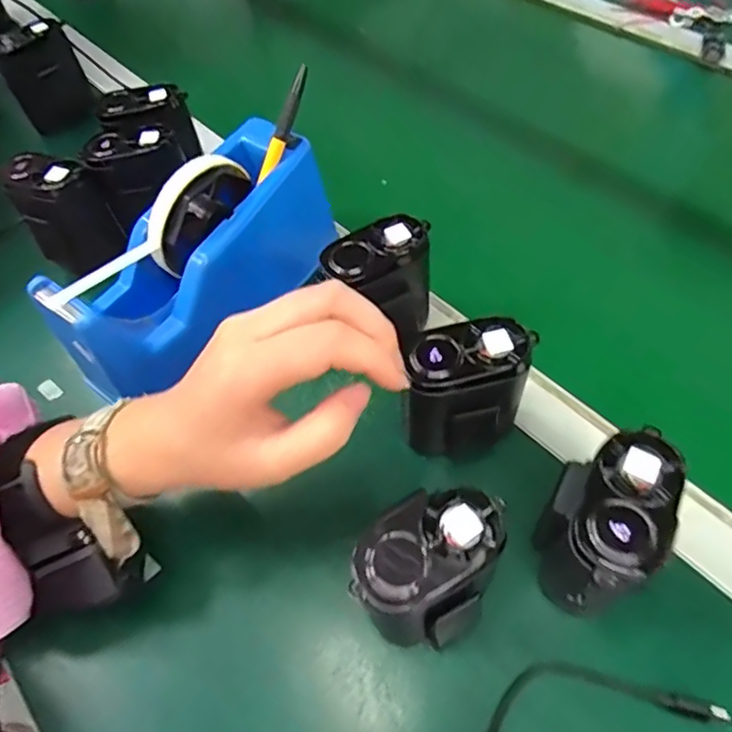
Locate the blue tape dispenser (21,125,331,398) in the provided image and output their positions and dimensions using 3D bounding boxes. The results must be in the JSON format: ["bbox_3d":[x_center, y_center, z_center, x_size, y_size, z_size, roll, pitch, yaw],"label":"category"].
[{"bbox_3d":[-0.108,-0.073,0.368,0.072,0.088,0.196,32,65,23],"label":"blue tape dispenser"}]

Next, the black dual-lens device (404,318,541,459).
[{"bbox_3d":[0.056,0.015,0.318,0.064,0.086,0.038,-9,57,-1],"label":"black dual-lens device"}]

